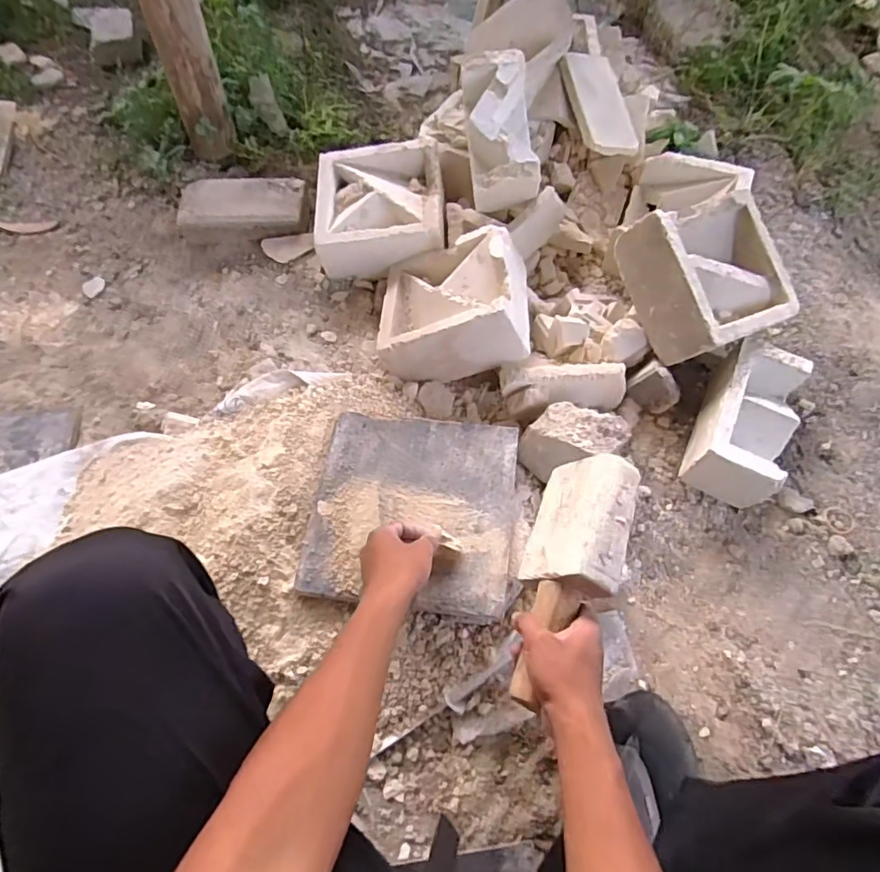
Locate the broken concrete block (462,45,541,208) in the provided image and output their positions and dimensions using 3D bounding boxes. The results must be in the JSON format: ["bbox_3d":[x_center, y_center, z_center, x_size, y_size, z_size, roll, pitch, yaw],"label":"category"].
[{"bbox_3d":[0.094,-0.472,0.881,0.102,0.084,0.215,-5,87,-3],"label":"broken concrete block"}]

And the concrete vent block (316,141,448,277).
[{"bbox_3d":[-0.100,-0.379,0.946,0.204,0.097,0.213,-1,63,-1],"label":"concrete vent block"}]

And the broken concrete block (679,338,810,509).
[{"bbox_3d":[0.425,-0.026,0.776,0.101,0.092,0.220,24,65,12],"label":"broken concrete block"}]

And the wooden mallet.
[{"bbox_3d":[0.127,0.133,0.554,0.085,0.078,0.252,19,64,10],"label":"wooden mallet"}]

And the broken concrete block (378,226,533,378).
[{"bbox_3d":[0.019,-0.197,0.852,0.208,0.099,0.215,-12,52,22],"label":"broken concrete block"}]

